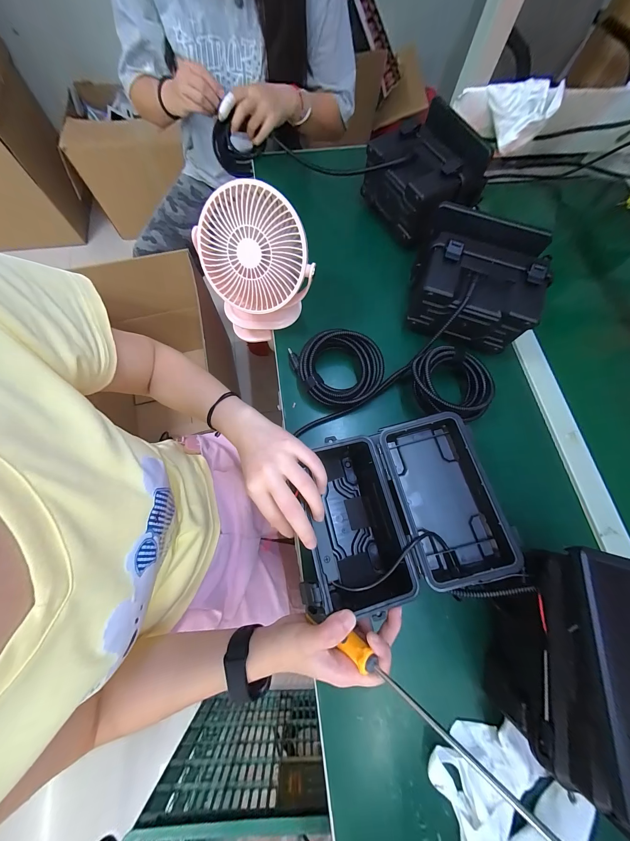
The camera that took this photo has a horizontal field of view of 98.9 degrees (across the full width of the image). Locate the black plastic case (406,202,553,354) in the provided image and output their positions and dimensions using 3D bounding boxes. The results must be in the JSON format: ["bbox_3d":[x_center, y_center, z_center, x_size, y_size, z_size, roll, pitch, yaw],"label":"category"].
[{"bbox_3d":[0.239,-0.210,0.412,0.174,0.102,0.149,15,72,3],"label":"black plastic case"}]

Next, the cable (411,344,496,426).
[{"bbox_3d":[0.194,-0.054,0.395,0.117,0.047,0.115,1,72,-2],"label":"cable"}]

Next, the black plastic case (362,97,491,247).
[{"bbox_3d":[0.191,-0.437,0.492,0.152,0.112,0.163,-31,76,-11],"label":"black plastic case"}]

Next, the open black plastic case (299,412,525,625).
[{"bbox_3d":[0.090,0.105,0.328,0.213,0.087,0.175,-11,73,-6],"label":"open black plastic case"}]

